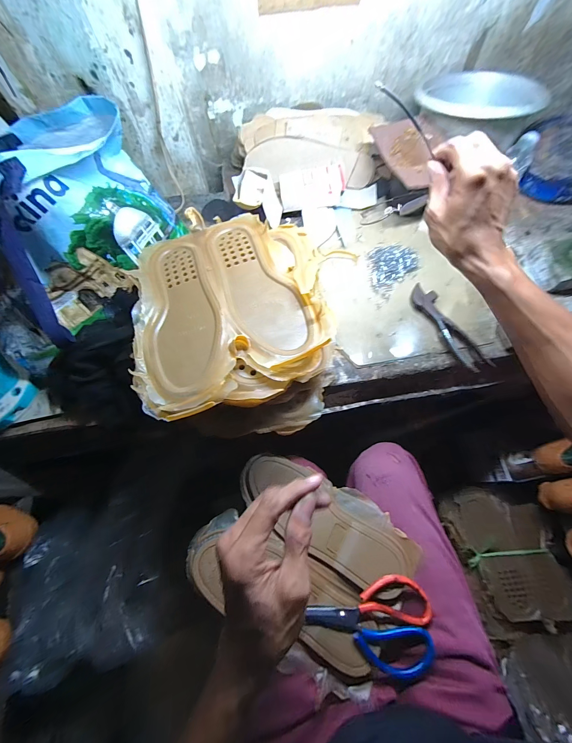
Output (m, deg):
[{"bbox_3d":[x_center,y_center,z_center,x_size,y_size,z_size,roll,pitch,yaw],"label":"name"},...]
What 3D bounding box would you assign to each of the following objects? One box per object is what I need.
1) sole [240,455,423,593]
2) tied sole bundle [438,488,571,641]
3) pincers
[{"bbox_3d":[0.061,0.221,0.446,0.285,0.017,0.112,29,59,11],"label":"sole"},{"bbox_3d":[0.602,0.489,0.778,0.244,0.085,0.339,-12,70,-3],"label":"tied sole bundle"},{"bbox_3d":[0.283,-0.081,0.508,0.041,0.017,0.185,-23,71,-7],"label":"pincers"}]

